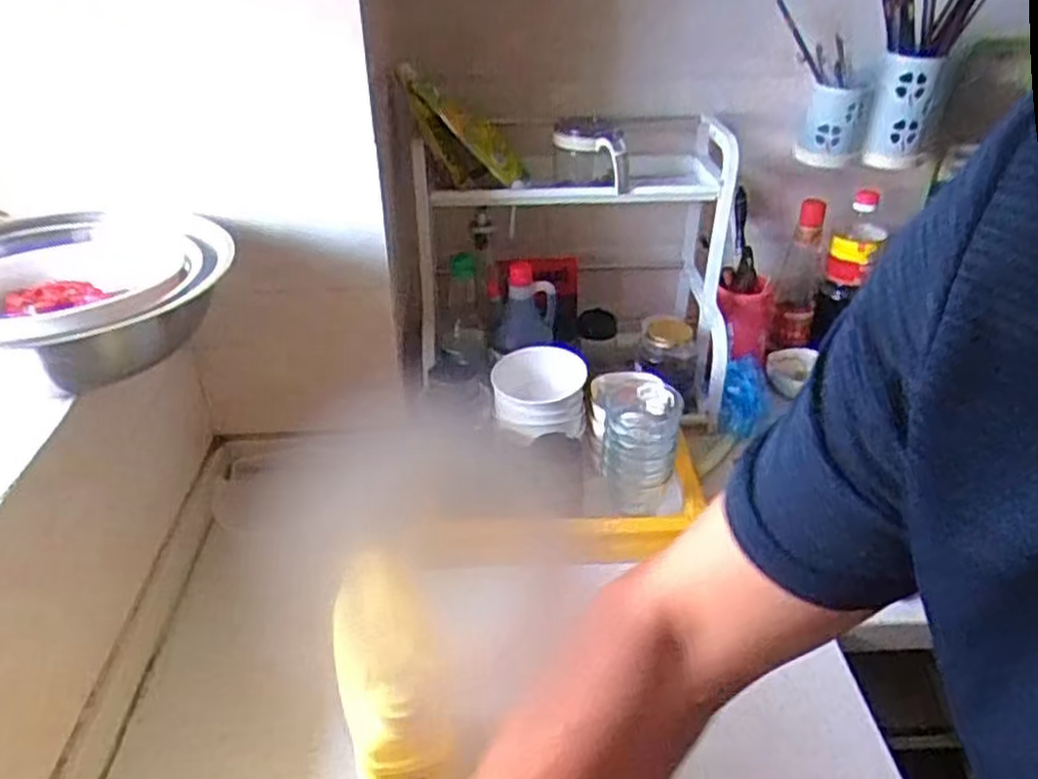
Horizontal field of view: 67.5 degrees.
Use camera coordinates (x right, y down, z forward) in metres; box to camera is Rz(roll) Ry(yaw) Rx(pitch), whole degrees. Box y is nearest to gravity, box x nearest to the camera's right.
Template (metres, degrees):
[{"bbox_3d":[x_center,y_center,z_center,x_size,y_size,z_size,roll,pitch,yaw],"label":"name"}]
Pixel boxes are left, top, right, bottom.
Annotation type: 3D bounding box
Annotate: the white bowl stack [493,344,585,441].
[{"bbox_3d":[0.024,-0.001,0.917,0.107,0.057,0.125,1,33,2],"label":"white bowl stack"}]

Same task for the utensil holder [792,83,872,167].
[{"bbox_3d":[0.418,-0.355,1.035,0.083,0.102,0.068,11,34,18],"label":"utensil holder"}]

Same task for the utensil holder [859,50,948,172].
[{"bbox_3d":[0.511,-0.369,1.026,0.078,0.141,0.081,14,35,22],"label":"utensil holder"}]

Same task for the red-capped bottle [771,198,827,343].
[{"bbox_3d":[0.416,-0.168,1.144,0.056,0.220,0.071,14,35,22],"label":"red-capped bottle"}]

